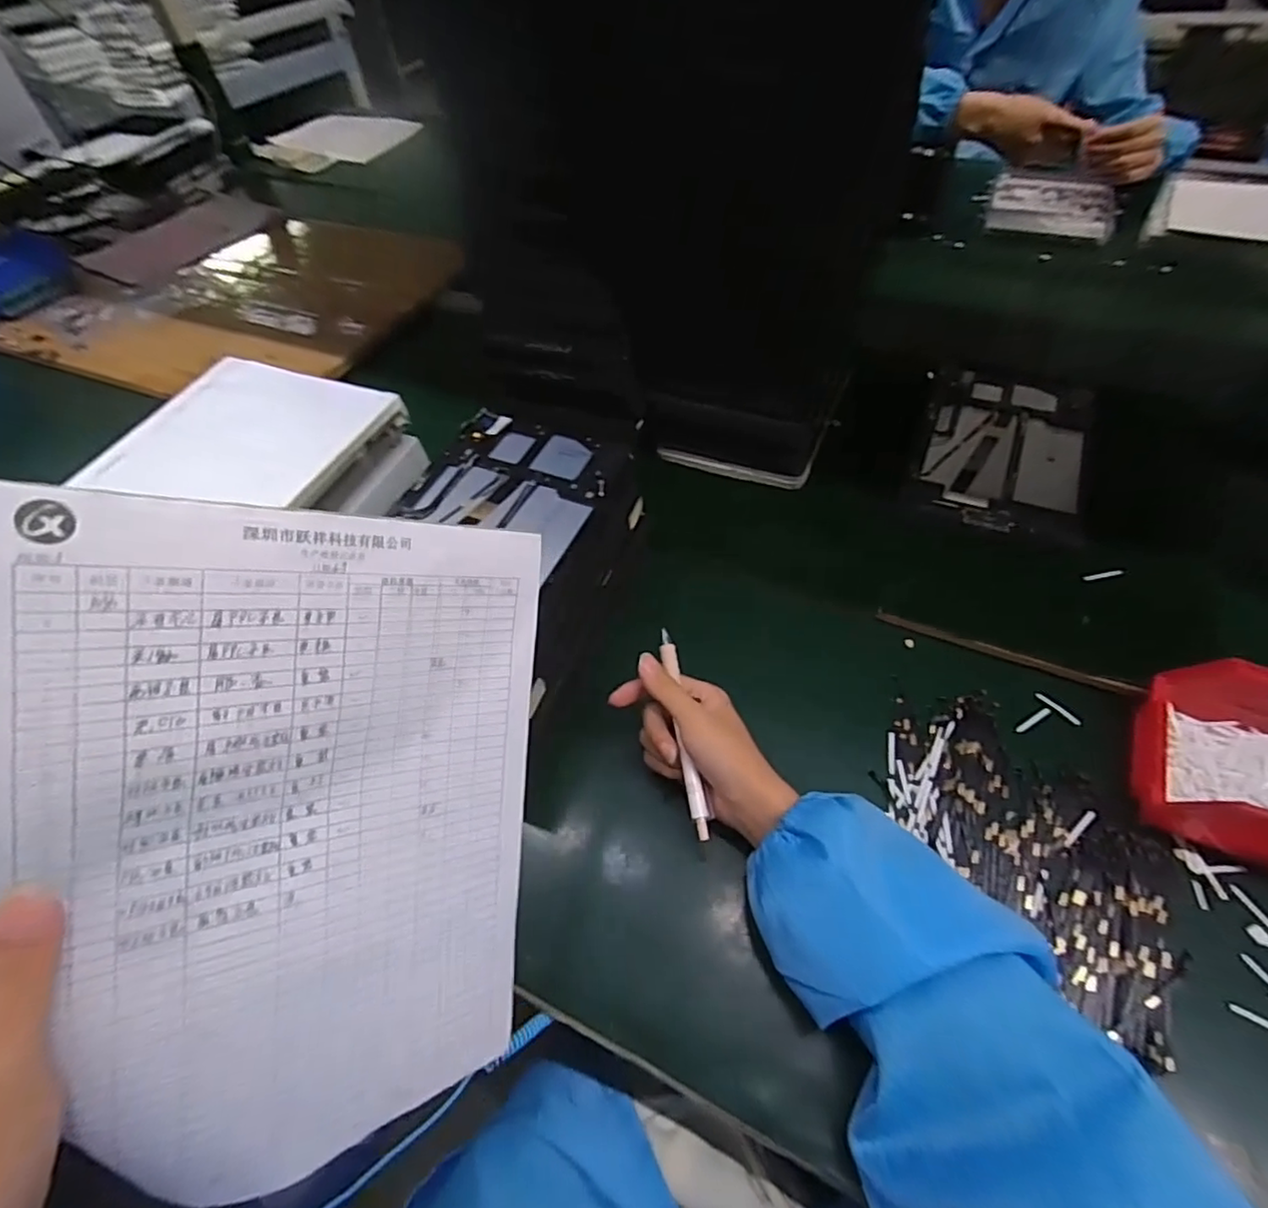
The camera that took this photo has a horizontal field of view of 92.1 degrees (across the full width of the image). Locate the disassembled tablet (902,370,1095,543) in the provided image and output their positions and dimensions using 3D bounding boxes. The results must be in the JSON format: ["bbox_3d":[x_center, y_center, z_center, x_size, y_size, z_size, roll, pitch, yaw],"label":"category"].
[{"bbox_3d":[0.359,-0.154,0.587,0.150,0.016,0.238,17,56,18],"label":"disassembled tablet"}]

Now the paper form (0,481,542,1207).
[{"bbox_3d":[-0.135,0.102,0.262,0.203,0.277,0.016,0,8,-45],"label":"paper form"}]

